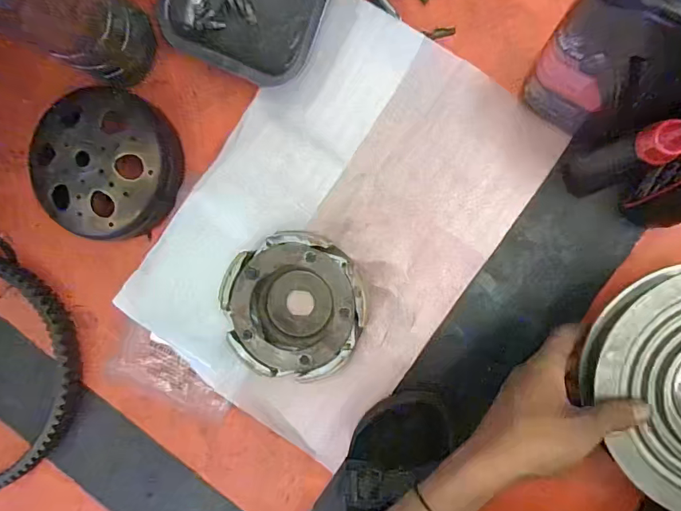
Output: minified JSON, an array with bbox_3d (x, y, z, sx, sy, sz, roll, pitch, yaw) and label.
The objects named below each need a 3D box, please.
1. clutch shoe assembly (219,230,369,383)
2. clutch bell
[{"bbox_3d":[-0.042,0.049,0.436,0.136,0.034,0.136,0,91,10],"label":"clutch shoe assembly"},{"bbox_3d":[-0.243,-0.092,0.450,0.141,0.035,0.147,-6,90,10],"label":"clutch bell"}]

